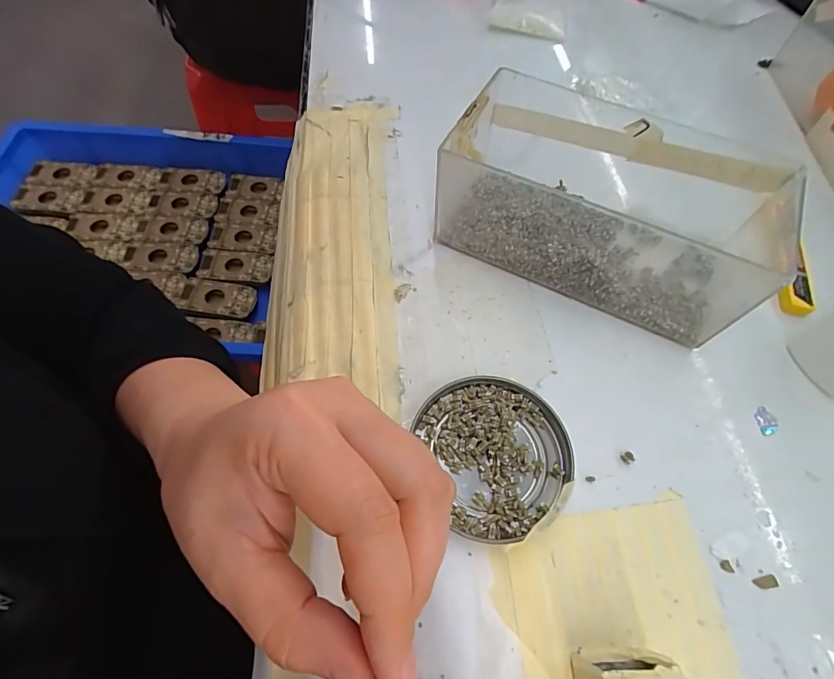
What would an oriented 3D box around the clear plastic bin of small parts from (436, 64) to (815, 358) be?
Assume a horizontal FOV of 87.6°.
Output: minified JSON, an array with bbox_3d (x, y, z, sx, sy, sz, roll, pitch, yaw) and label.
[{"bbox_3d":[0.120,-0.083,0.267,0.205,0.066,0.109,24,63,11],"label":"clear plastic bin of small parts"}]

